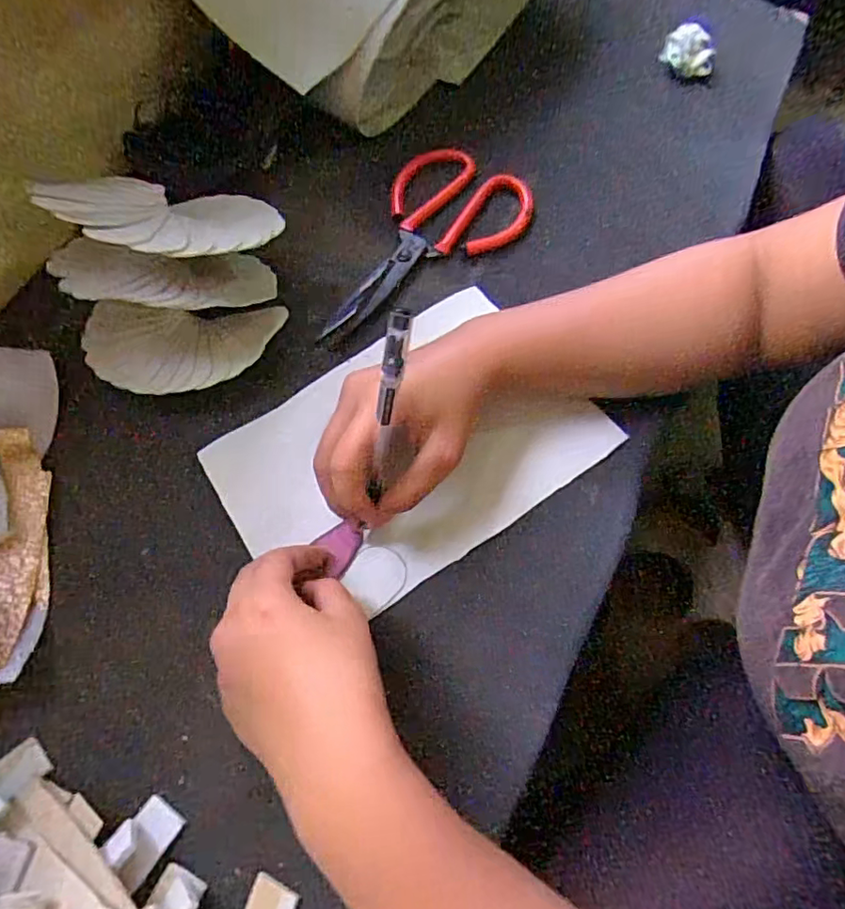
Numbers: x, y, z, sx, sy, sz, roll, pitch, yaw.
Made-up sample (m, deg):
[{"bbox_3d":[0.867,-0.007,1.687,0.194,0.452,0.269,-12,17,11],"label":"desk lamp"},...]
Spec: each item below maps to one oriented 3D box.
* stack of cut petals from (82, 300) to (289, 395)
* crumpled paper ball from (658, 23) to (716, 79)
[{"bbox_3d":[-0.161,-0.070,0.380,0.130,0.011,0.069,3,65,0],"label":"stack of cut petals"},{"bbox_3d":[0.240,-0.362,0.512,0.046,0.026,0.031,24,67,9],"label":"crumpled paper ball"}]

